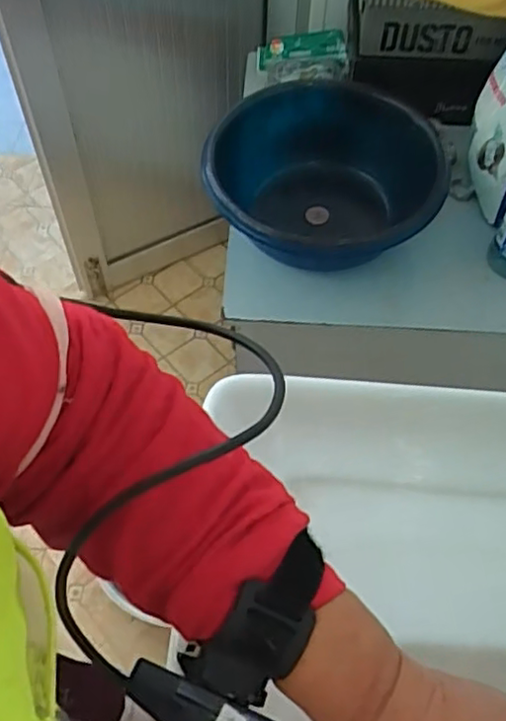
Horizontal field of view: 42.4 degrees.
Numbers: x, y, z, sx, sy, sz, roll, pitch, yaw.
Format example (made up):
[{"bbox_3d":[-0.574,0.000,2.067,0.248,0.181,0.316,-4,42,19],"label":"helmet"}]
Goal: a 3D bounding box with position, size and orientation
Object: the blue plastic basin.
[{"bbox_3d":[0.093,-0.238,0.935,0.304,0.190,0.295,0,57,0],"label":"blue plastic basin"}]

